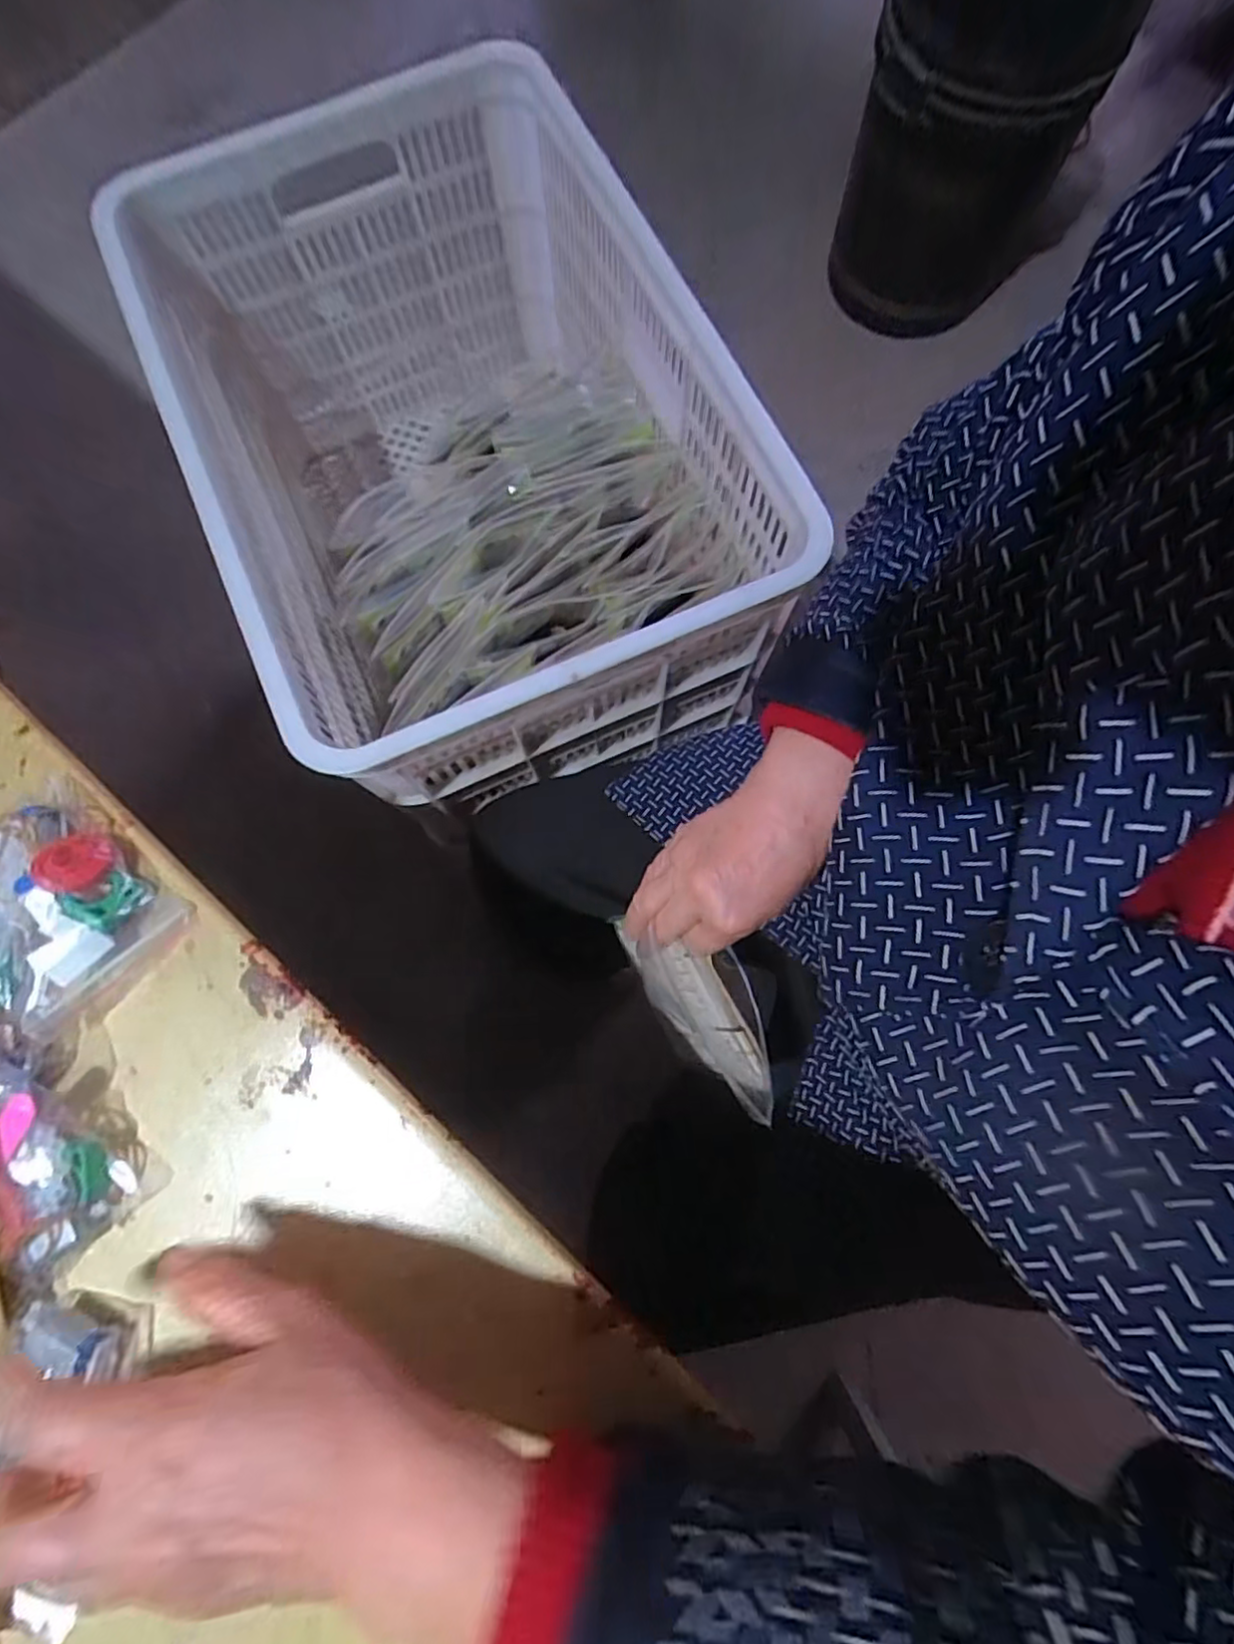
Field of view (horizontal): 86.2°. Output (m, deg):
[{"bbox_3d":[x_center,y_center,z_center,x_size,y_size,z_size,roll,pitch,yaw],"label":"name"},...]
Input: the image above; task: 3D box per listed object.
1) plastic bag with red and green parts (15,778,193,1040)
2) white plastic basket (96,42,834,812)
[{"bbox_3d":[-0.275,0.041,0.326,0.078,0.022,0.095,-44,81,-8],"label":"plastic bag with red and green parts"},{"bbox_3d":[-0.148,-0.343,0.681,0.413,0.328,0.618,-24,79,-4],"label":"white plastic basket"}]

